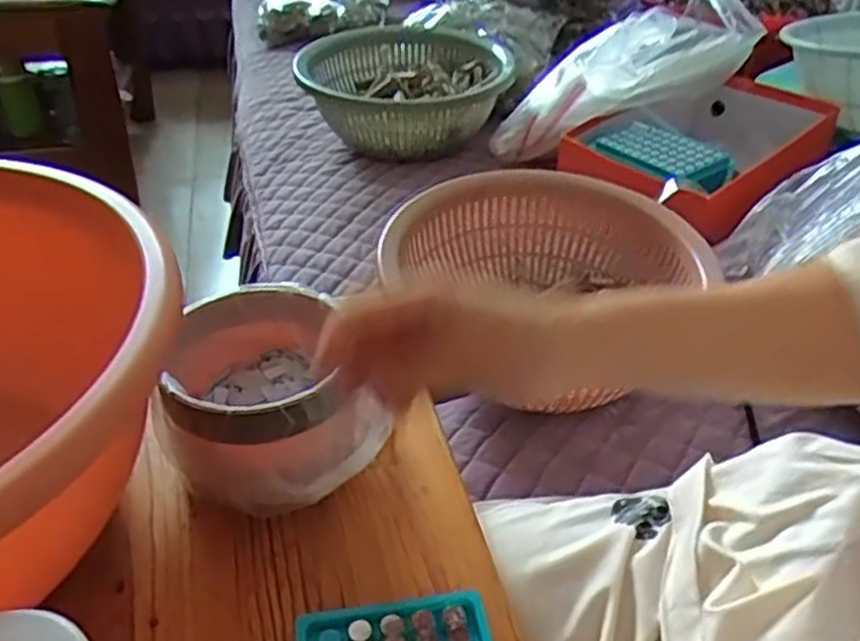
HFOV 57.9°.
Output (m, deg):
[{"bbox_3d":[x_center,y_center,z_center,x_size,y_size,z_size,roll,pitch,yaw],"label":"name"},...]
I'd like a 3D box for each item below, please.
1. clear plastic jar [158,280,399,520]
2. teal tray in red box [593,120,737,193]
[{"bbox_3d":[-0.103,0.045,0.463,0.106,0.074,0.117,-16,39,-23],"label":"clear plastic jar"},{"bbox_3d":[0.251,-0.180,0.846,0.086,0.020,0.149,-28,45,-35],"label":"teal tray in red box"}]

